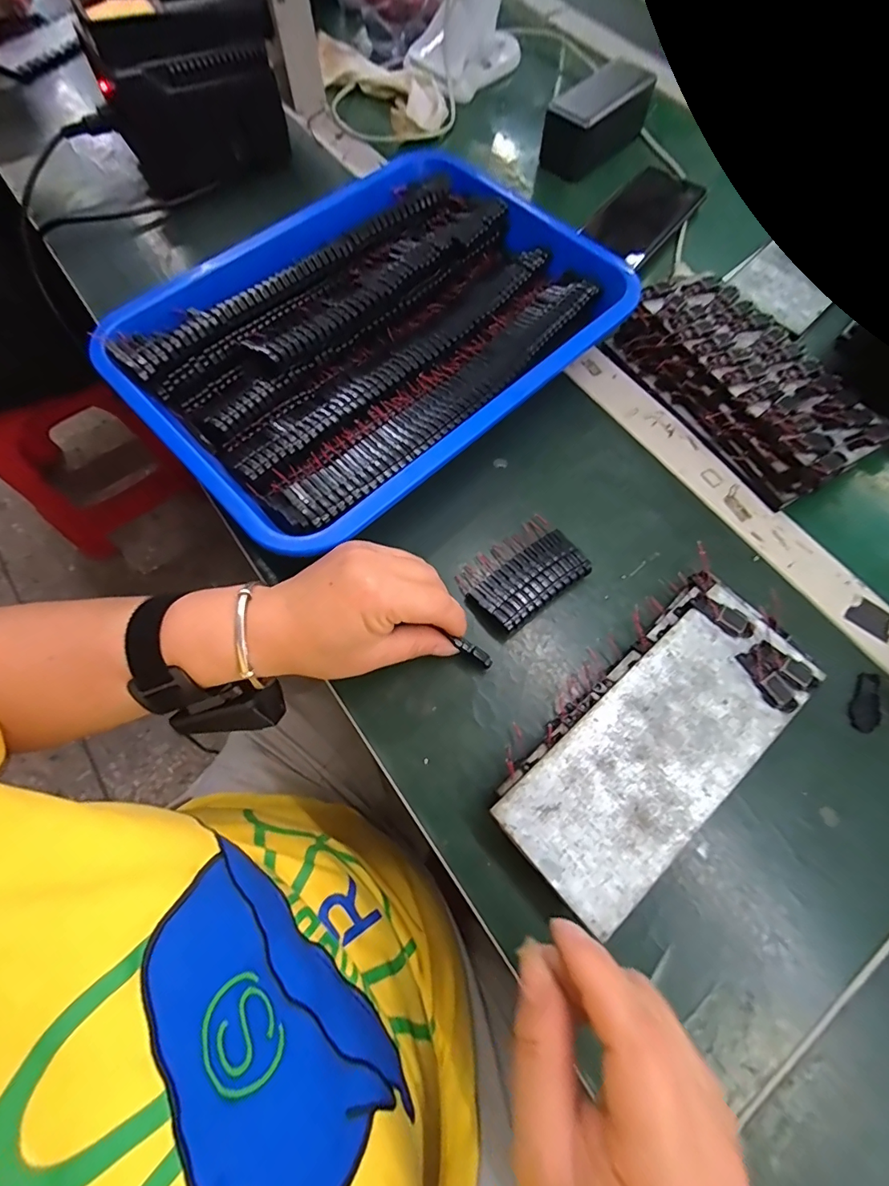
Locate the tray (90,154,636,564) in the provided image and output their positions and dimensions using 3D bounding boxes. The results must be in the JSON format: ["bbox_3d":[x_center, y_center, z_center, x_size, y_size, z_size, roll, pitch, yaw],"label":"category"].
[{"bbox_3d":[-0.050,-0.205,0.375,0.363,0.050,0.267,-42,75,-15],"label":"tray"}]

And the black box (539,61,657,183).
[{"bbox_3d":[0.158,-0.490,0.495,0.058,0.055,0.121,40,73,14],"label":"black box"}]

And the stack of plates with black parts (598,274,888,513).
[{"bbox_3d":[0.227,-0.161,0.369,0.094,0.038,0.195,-29,72,-11],"label":"stack of plates with black parts"}]

